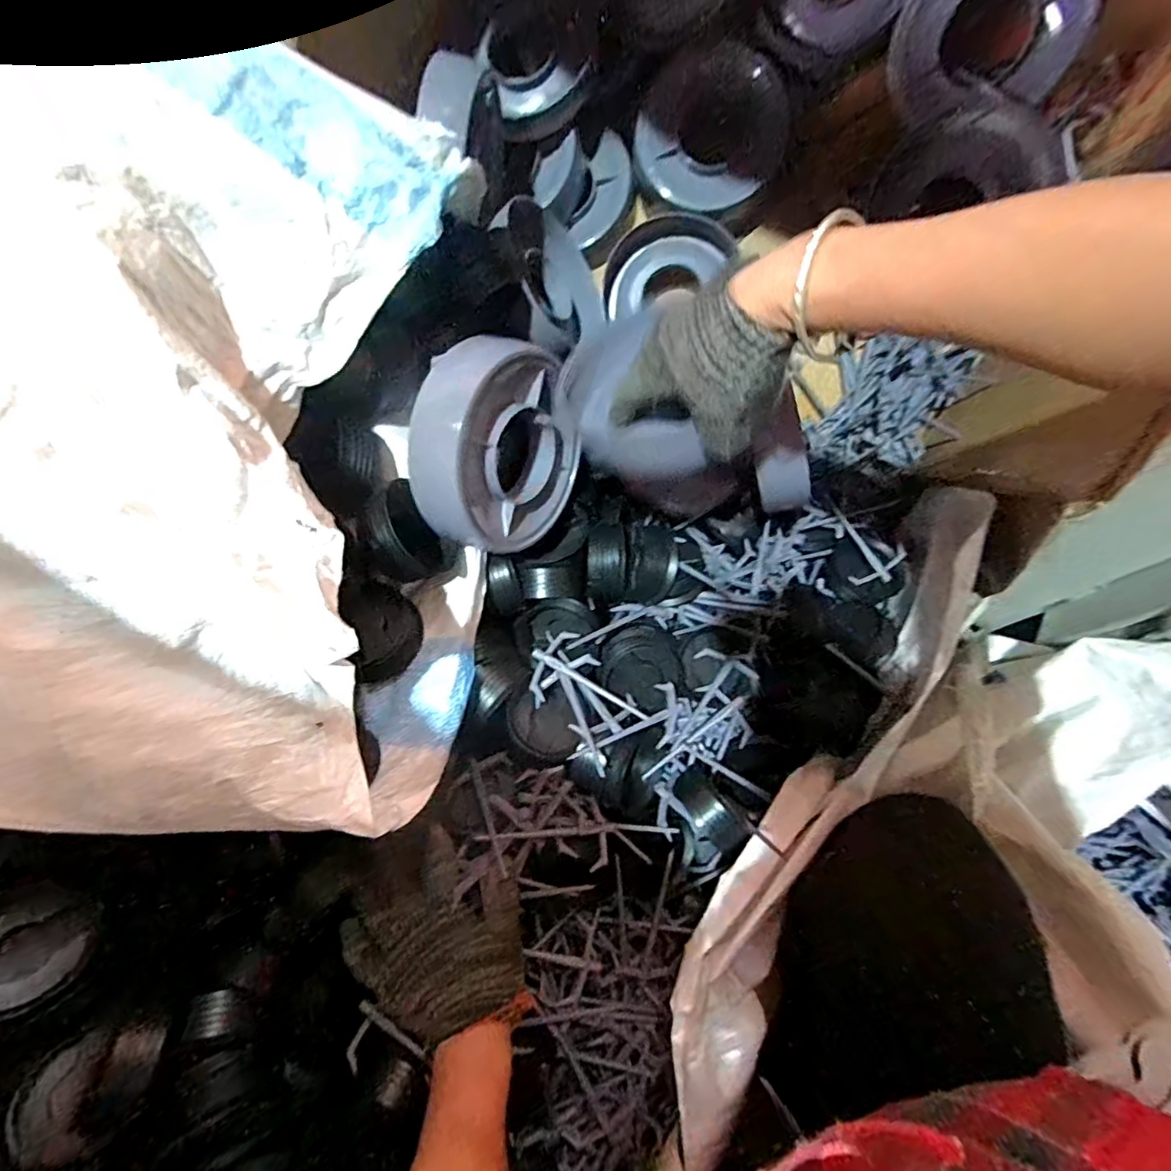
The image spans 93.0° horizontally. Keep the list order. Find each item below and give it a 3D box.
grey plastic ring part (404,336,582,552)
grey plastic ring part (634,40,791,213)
[{"bbox_3d":[-0.070,-0.099,0.423,0.049,0.147,0.142,17,58,31],"label":"grey plastic ring part"},{"bbox_3d":[0.129,-0.460,0.567,0.151,0.132,0.027,28,28,13],"label":"grey plastic ring part"}]

